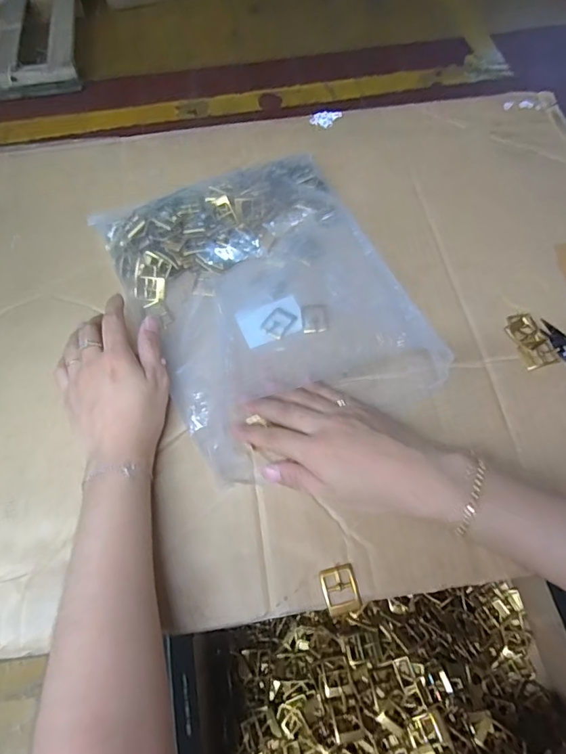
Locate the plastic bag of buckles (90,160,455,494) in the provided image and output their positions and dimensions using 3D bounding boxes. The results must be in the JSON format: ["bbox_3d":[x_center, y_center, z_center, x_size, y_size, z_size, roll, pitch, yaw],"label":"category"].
[{"bbox_3d":[-0.017,-0.079,0.454,0.223,0.040,0.293,-24,63,-11],"label":"plastic bag of buckles"}]

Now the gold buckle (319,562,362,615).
[{"bbox_3d":[0.041,0.151,0.351,0.026,0.004,0.031,-15,62,-7],"label":"gold buckle"}]

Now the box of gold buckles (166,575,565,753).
[{"bbox_3d":[0.097,0.293,0.418,0.345,0.102,0.196,-10,62,-4],"label":"box of gold buckles"}]

